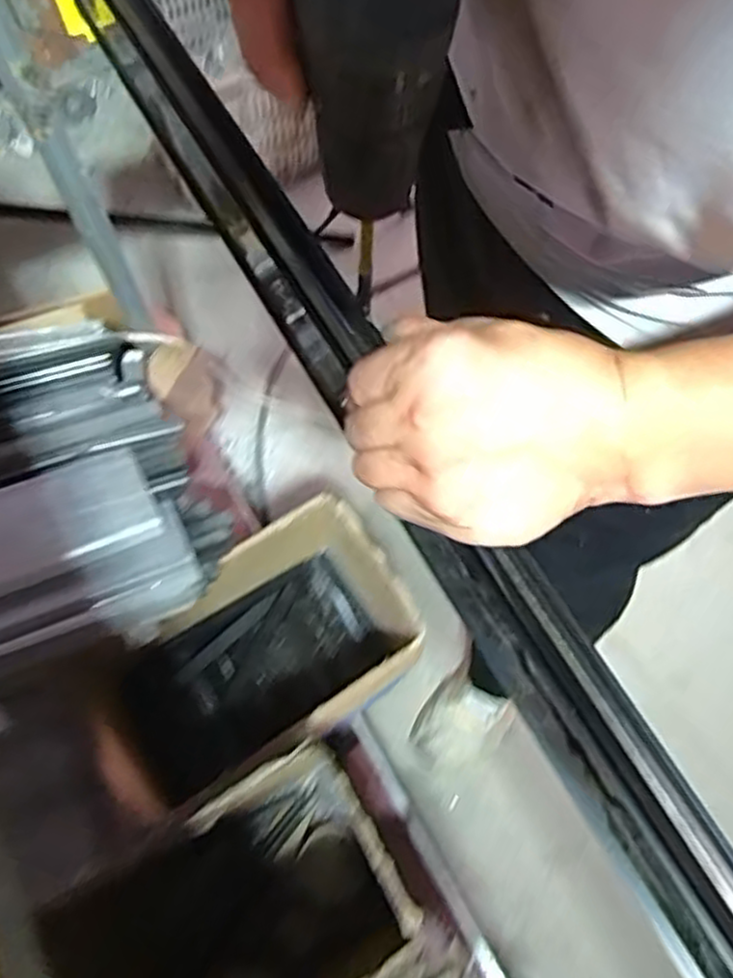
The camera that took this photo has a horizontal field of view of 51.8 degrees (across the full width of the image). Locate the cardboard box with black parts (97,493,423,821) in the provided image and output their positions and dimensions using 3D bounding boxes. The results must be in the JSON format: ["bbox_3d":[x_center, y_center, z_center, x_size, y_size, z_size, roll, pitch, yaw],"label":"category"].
[{"bbox_3d":[-0.128,0.195,0.887,0.365,0.192,0.207,-35,71,-14],"label":"cardboard box with black parts"}]

